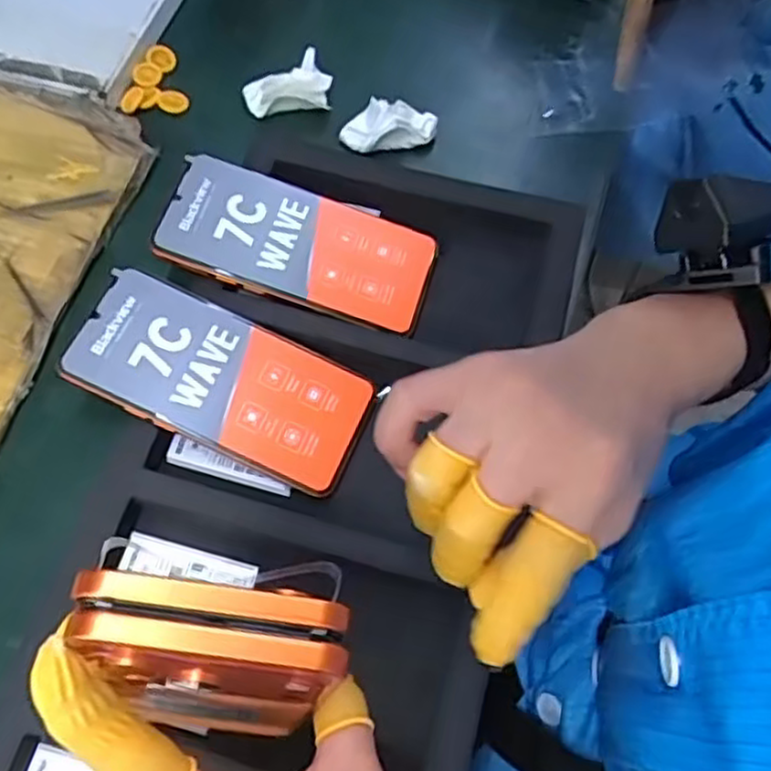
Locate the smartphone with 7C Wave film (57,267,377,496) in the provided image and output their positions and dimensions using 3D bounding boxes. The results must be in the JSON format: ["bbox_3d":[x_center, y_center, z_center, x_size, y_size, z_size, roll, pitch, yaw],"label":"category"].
[{"bbox_3d":[-0.089,-0.004,0.400,0.155,0.005,0.075,25,68,-3],"label":"smartphone with 7C Wave film"}]

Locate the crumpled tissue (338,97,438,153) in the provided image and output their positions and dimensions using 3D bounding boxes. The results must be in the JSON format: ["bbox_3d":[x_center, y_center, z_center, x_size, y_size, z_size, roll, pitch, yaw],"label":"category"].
[{"bbox_3d":[0.003,-0.174,0.485,0.063,0.033,0.017,-4,66,-1],"label":"crumpled tissue"}]

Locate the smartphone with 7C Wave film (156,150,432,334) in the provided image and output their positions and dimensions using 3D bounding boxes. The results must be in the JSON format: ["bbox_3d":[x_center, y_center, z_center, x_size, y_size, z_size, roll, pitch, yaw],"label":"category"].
[{"bbox_3d":[-0.050,-0.083,0.433,0.157,0.012,0.072,18,67,-5],"label":"smartphone with 7C Wave film"}]

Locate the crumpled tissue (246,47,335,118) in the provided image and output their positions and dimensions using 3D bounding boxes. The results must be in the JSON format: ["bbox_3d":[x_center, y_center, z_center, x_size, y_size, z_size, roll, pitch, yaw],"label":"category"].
[{"bbox_3d":[-0.067,-0.204,0.497,0.057,0.025,0.032,-17,67,-7],"label":"crumpled tissue"}]

